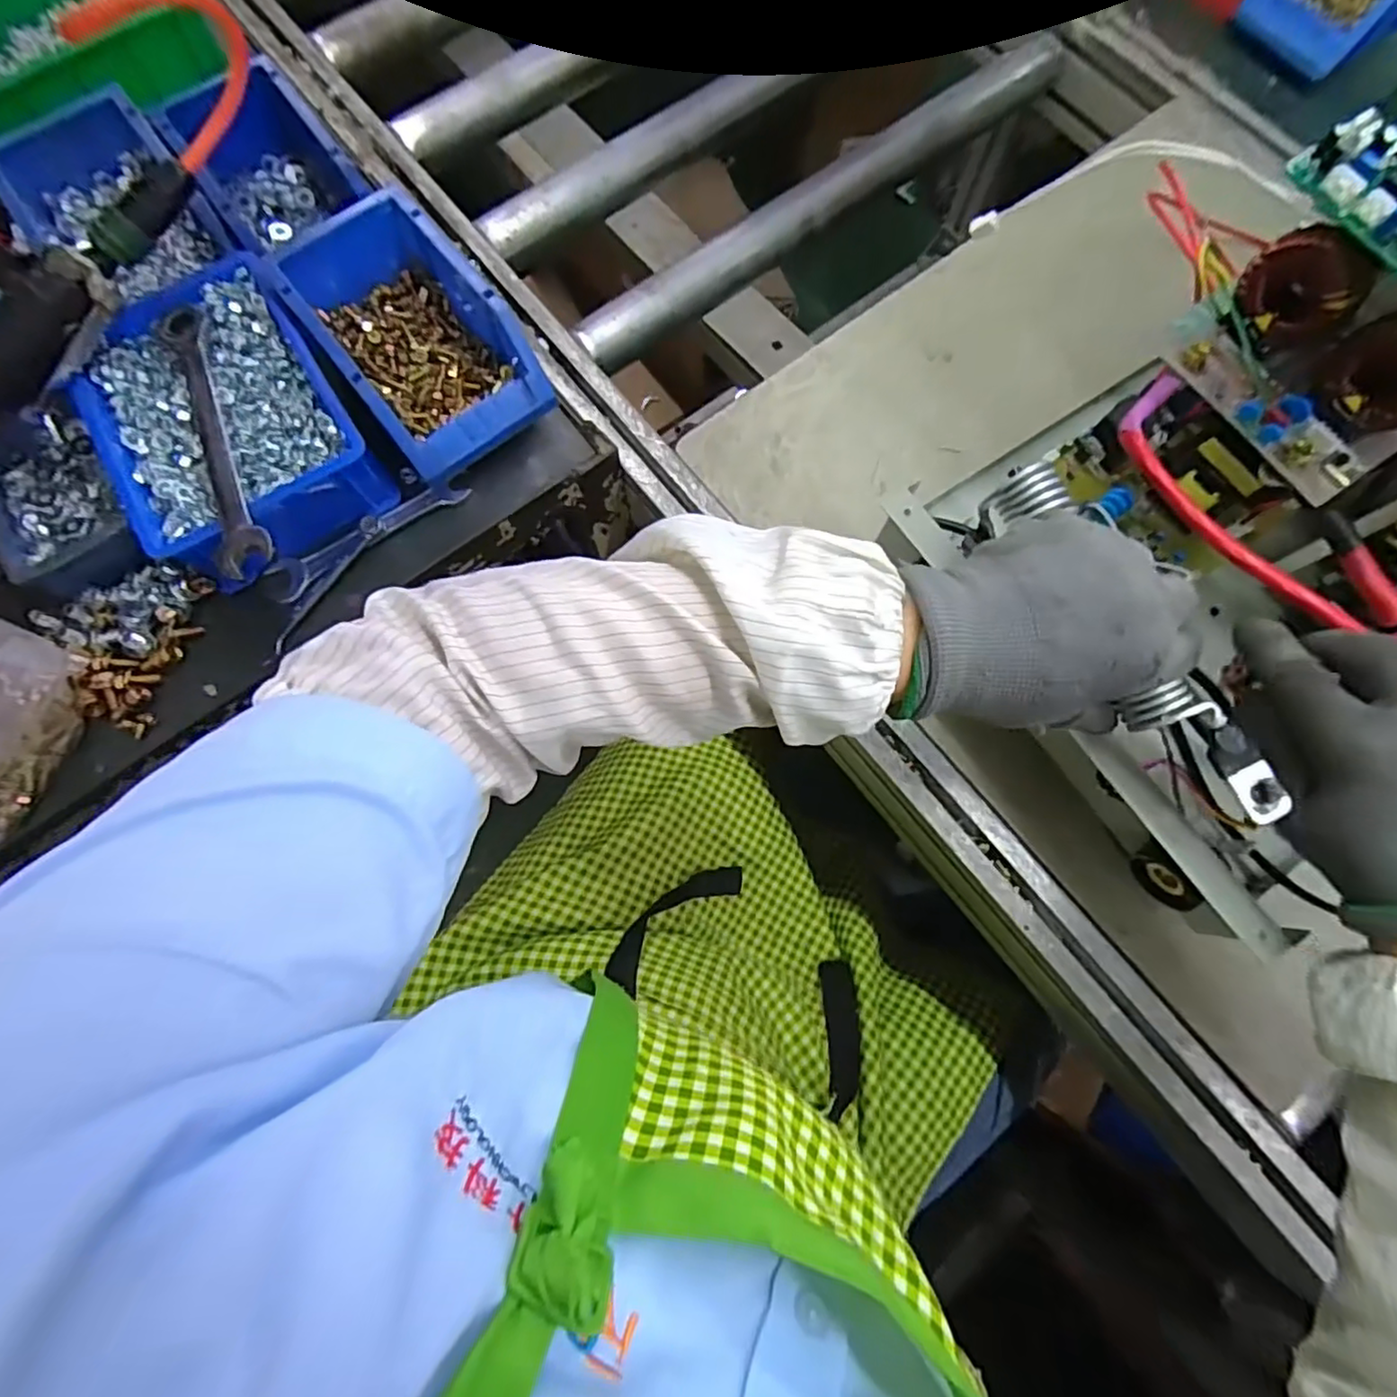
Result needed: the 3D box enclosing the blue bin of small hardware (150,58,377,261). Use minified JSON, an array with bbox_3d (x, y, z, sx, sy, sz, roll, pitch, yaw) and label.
[{"bbox_3d":[-0.327,-0.397,0.507,0.100,0.088,0.155,-38,79,-9],"label":"blue bin of small hardware"}]

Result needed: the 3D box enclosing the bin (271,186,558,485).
[{"bbox_3d":[-0.202,-0.253,0.464,0.110,0.085,0.180,-39,79,-9],"label":"bin"}]

